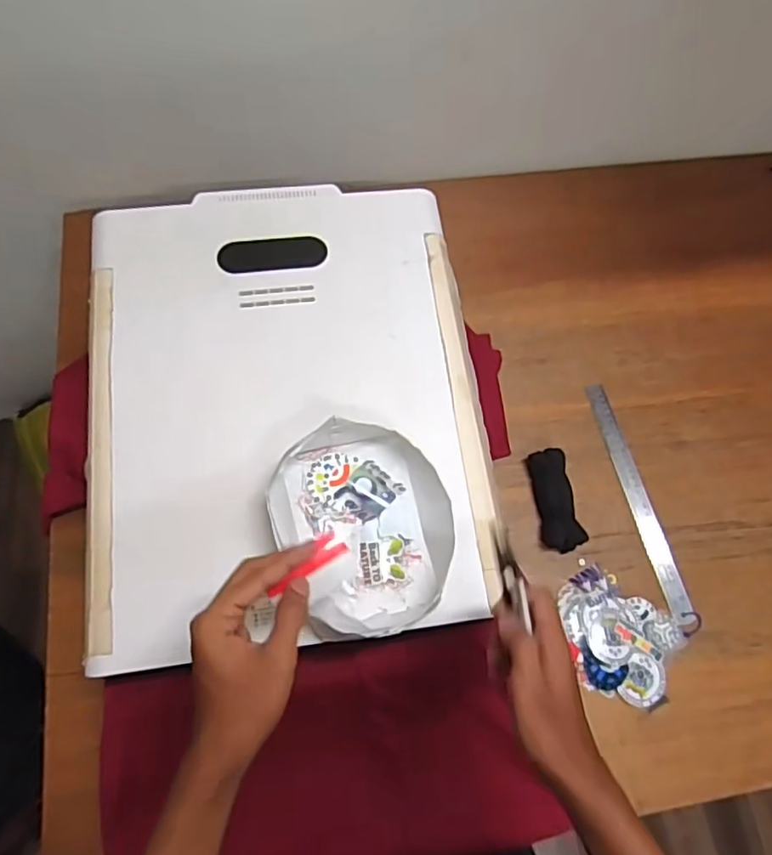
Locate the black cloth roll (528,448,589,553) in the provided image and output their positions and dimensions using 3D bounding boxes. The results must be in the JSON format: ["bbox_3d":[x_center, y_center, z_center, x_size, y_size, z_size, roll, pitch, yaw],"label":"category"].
[{"bbox_3d":[0.217,0.093,0.770,0.046,0.033,0.127,-5,70,-6],"label":"black cloth roll"}]

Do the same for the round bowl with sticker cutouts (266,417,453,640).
[{"bbox_3d":[-0.018,0.091,0.562,0.162,0.051,0.192,-25,73,-13],"label":"round bowl with sticker cutouts"}]

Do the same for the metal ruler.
[{"bbox_3d":[0.326,0.085,0.787,0.028,0.007,0.310,-12,71,-9],"label":"metal ruler"}]

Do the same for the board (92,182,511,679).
[{"bbox_3d":[-0.102,-0.039,0.630,0.394,0.022,0.497,-6,71,-6],"label":"board"}]

